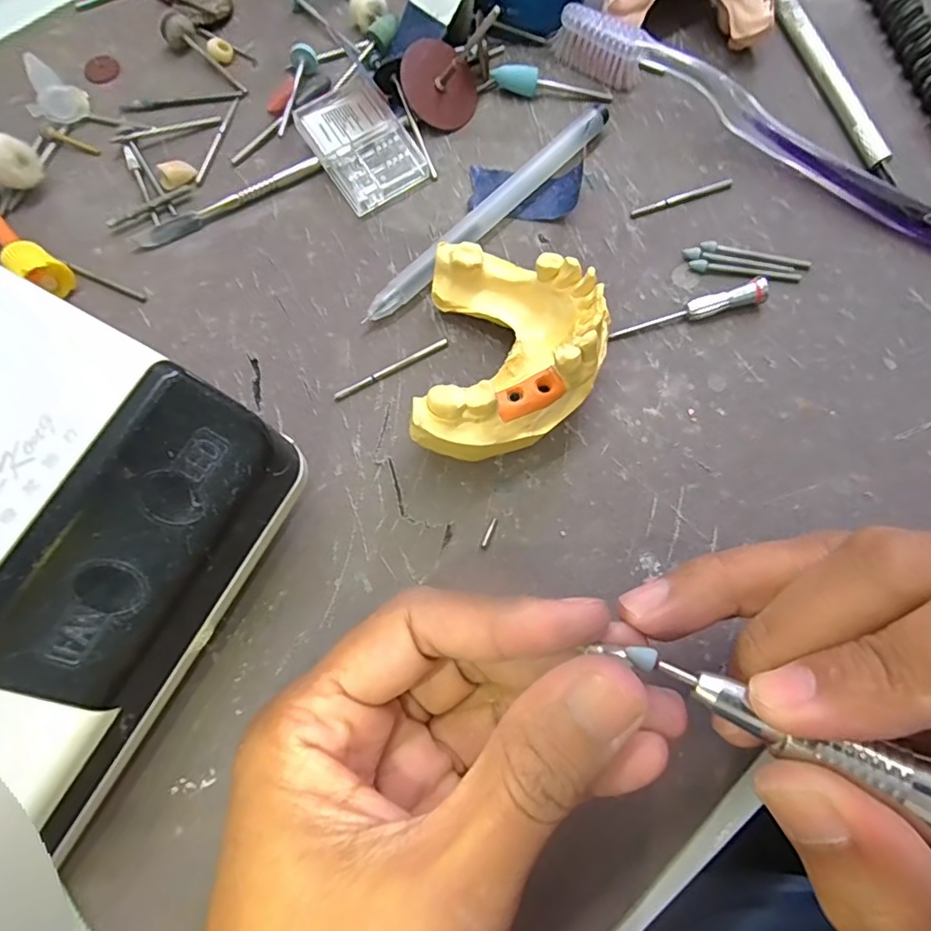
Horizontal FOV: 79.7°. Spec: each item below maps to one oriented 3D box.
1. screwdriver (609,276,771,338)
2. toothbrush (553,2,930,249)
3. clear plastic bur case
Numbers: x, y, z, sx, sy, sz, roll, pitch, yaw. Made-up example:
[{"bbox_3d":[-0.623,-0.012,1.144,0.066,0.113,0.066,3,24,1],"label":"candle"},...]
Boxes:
[{"bbox_3d":[0.081,-0.055,0.200,0.056,0.009,0.007,-17,75,-6],"label":"screwdriver"},{"bbox_3d":[0.117,-0.130,0.217,0.186,0.020,0.010,33,76,8],"label":"toothbrush"},{"bbox_3d":[-0.040,-0.124,0.215,0.035,0.012,0.047,-32,77,-10],"label":"clear plastic bur case"}]

